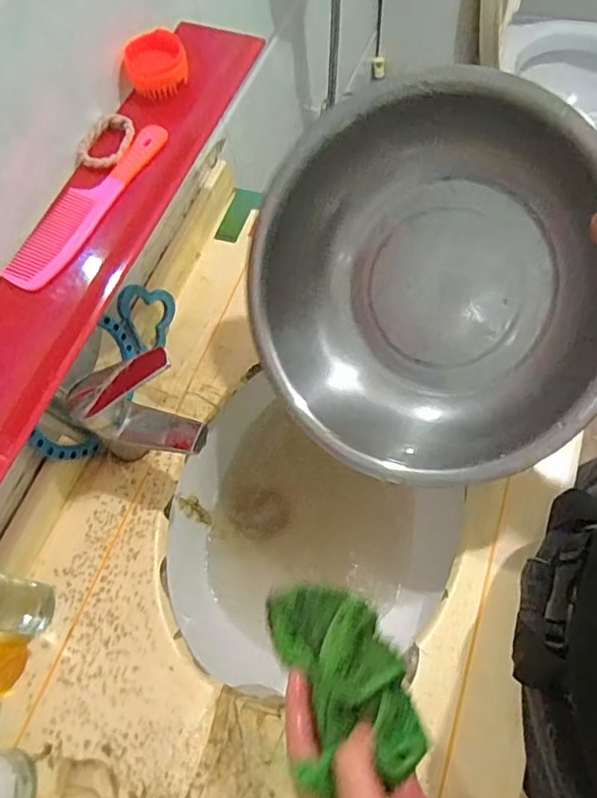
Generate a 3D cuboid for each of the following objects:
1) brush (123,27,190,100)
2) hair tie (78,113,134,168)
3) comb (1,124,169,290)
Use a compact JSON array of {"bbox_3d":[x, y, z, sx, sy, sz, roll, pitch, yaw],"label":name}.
[{"bbox_3d":[-0.138,-0.325,0.551,0.059,0.039,0.051,-14,65,-5],"label":"brush"},{"bbox_3d":[-0.178,-0.242,0.524,0.047,0.009,0.065,15,66,9],"label":"hair tie"},{"bbox_3d":[-0.184,-0.175,0.495,0.046,0.013,0.197,27,69,14],"label":"comb"}]

